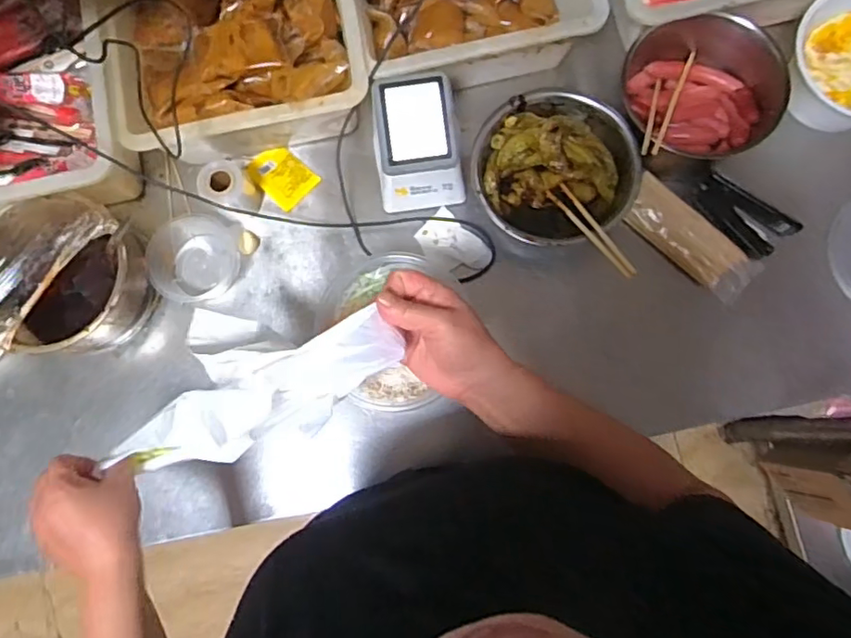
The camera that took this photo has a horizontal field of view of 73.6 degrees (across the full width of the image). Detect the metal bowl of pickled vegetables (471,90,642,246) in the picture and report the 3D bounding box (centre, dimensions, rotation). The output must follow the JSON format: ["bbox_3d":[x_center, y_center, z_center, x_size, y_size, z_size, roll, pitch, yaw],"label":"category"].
[{"bbox_3d":[0.144,-0.167,0.653,0.161,0.078,0.176,0,81,2],"label":"metal bowl of pickled vegetables"}]

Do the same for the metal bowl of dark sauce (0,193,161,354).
[{"bbox_3d":[-0.397,-0.043,0.646,0.159,0.101,0.161,0,81,2],"label":"metal bowl of dark sauce"}]

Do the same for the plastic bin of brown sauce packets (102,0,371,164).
[{"bbox_3d":[-0.204,-0.295,0.665,0.278,0.123,0.234,-9,80,1],"label":"plastic bin of brown sauce packets"}]

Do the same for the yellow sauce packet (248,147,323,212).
[{"bbox_3d":[-0.177,-0.178,0.708,0.059,0.008,0.078,-45,82,-5],"label":"yellow sauce packet"}]

